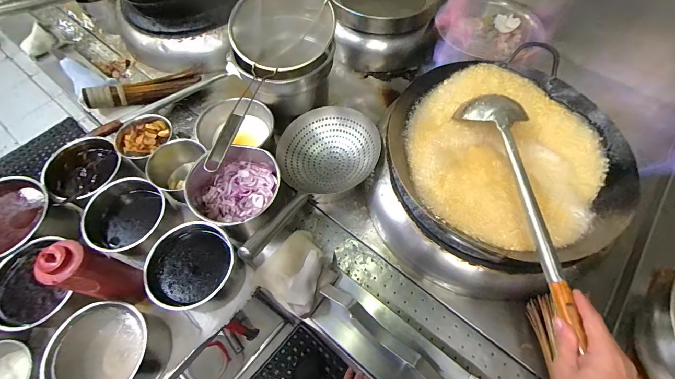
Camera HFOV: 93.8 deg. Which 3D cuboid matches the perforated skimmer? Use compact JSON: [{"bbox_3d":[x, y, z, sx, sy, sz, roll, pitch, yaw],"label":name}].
[{"bbox_3d":[-0.074,-0.023,0.690,0.234,0.128,0.417,25,64,14],"label":"perforated skimmer"}]

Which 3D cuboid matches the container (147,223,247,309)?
[{"bbox_3d":[-0.270,0.159,0.622,0.155,0.116,0.150,0,61,1],"label":"container"}]

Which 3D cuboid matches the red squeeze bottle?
[{"bbox_3d":[-0.431,0.143,0.550,0.073,0.180,0.072,16,63,9],"label":"red squeeze bottle"}]

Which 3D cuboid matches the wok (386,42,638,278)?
[{"bbox_3d":[0.325,-0.062,0.635,0.417,0.112,0.437,0,61,1],"label":"wok"}]

